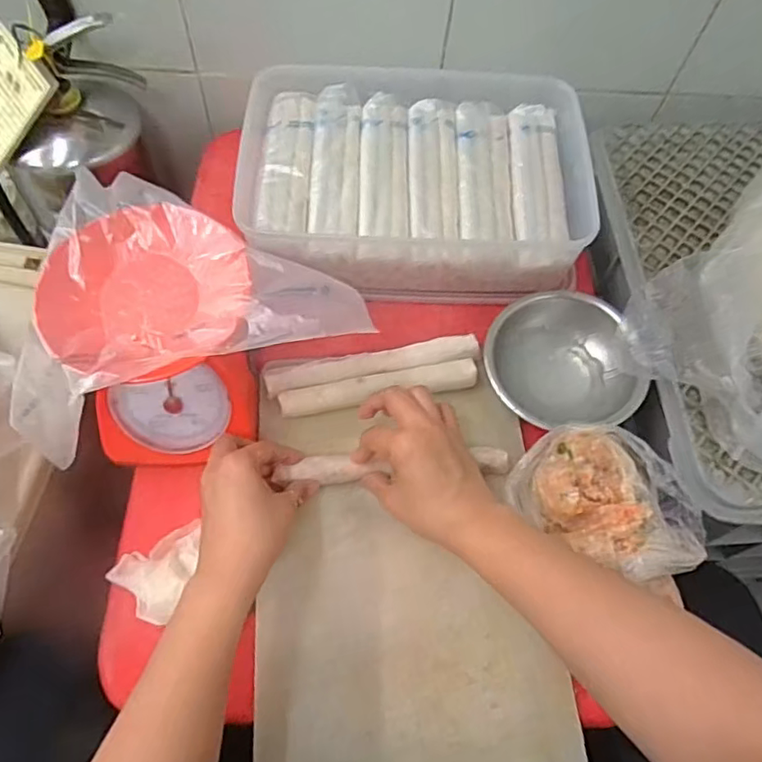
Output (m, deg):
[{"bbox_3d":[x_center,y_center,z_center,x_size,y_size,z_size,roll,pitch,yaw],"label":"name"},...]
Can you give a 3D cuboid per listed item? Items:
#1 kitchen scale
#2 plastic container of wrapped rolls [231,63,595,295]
[{"bbox_3d":[-0.195,-0.040,0.543,0.160,0.150,0.173,-13,66,-10],"label":"kitchen scale"},{"bbox_3d":[0.037,-0.241,0.683,0.370,0.092,0.275,0,64,-4],"label":"plastic container of wrapped rolls"}]

